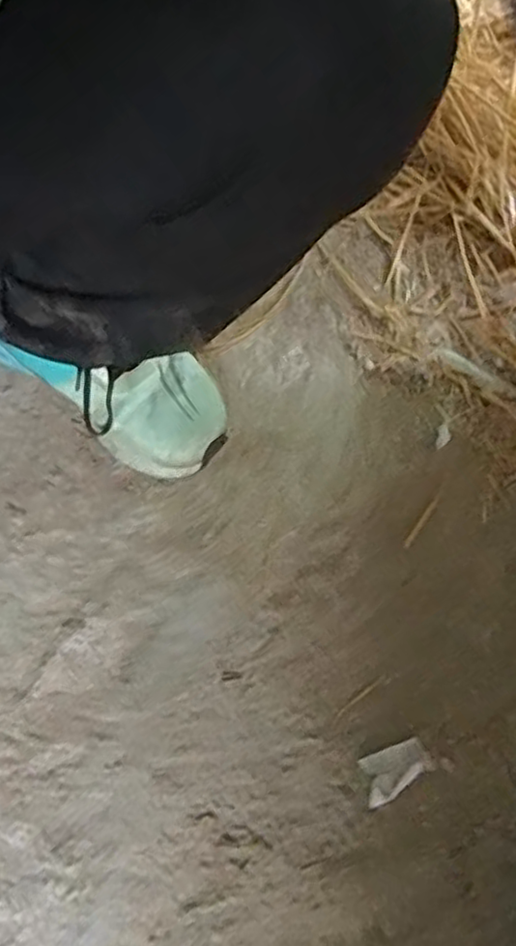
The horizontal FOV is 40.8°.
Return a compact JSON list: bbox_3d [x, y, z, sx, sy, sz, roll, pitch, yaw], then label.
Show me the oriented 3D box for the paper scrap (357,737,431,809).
[{"bbox_3d":[0.104,0.225,0.523,0.054,0.004,0.034,-19,65,-10],"label":"paper scrap"}]

